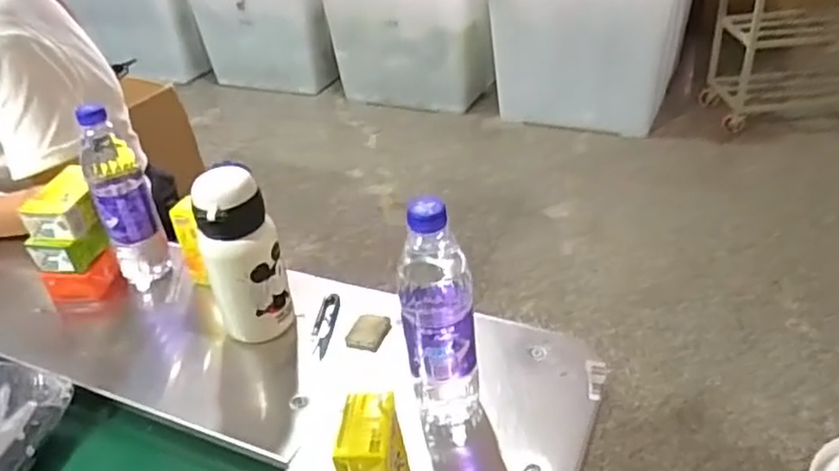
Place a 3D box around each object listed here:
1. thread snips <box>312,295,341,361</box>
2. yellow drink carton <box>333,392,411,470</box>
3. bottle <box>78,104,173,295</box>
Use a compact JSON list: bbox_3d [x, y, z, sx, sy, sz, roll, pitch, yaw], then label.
[{"bbox_3d":[-0.108,0.100,0.753,0.026,0.008,0.091,1,36,10],"label":"thread snips"},{"bbox_3d":[-0.035,0.185,0.535,0.042,0.108,0.070,-3,35,5],"label":"yellow drink carton"},{"bbox_3d":[-0.359,-0.042,0.813,0.065,0.222,0.055,-21,38,-20],"label":"bottle"}]

